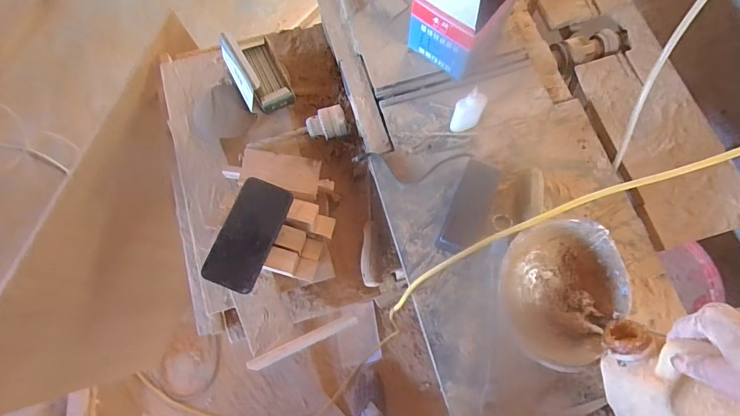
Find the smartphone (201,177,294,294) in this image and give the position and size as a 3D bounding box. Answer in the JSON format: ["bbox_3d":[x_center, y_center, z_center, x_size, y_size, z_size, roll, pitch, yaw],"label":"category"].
[{"bbox_3d":[-0.170,0.037,0.536,0.075,0.012,0.153,23,79,-2],"label":"smartphone"}]

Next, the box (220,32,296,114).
[{"bbox_3d":[-0.193,-0.234,0.646,0.087,0.075,0.128,-27,75,-6],"label":"box"}]

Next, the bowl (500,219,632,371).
[{"bbox_3d":[0.244,0.109,0.491,0.161,0.076,0.178,-17,75,-3],"label":"bowl"}]

